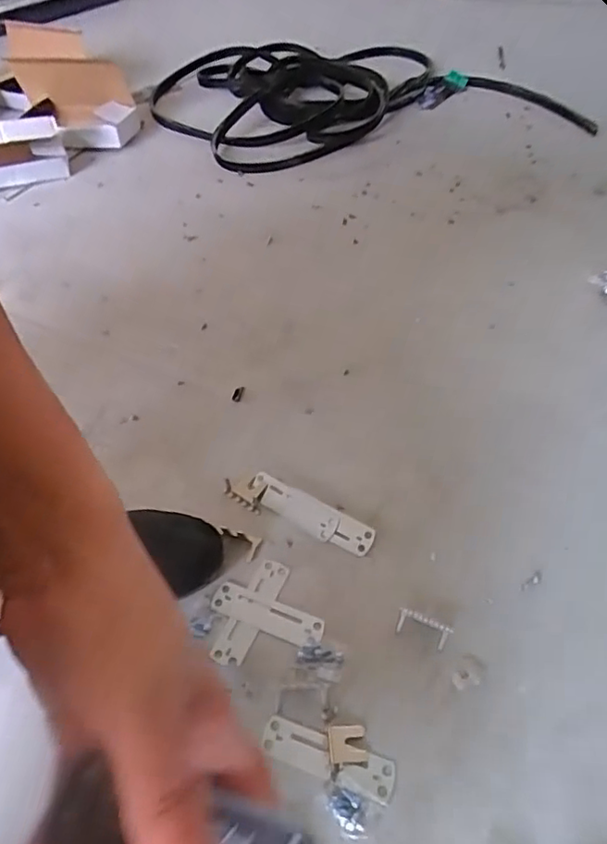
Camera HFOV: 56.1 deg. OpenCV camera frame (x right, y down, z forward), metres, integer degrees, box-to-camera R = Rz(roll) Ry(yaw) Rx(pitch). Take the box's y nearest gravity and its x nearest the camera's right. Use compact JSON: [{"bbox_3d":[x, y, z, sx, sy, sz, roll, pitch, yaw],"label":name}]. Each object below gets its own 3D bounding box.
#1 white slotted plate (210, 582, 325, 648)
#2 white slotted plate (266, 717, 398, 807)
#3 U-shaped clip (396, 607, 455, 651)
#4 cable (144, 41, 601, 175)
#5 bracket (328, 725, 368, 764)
[{"bbox_3d":[-0.030,0.159,0.470,0.094,0.004,0.028,16,52,17],"label":"white slotted plate"},{"bbox_3d":[0.017,0.238,0.402,0.095,0.004,0.027,18,49,8],"label":"white slotted plate"},{"bbox_3d":[0.095,0.164,0.453,0.042,0.017,0.017,21,54,21],"label":"U-shaped clip"},{"bbox_3d":[0.095,-0.669,1.144,0.752,0.078,0.513,-13,50,-7],"label":"cable"},{"bbox_3d":[0.031,0.229,0.405,0.026,0.007,0.024,-4,49,0],"label":"bracket"}]

